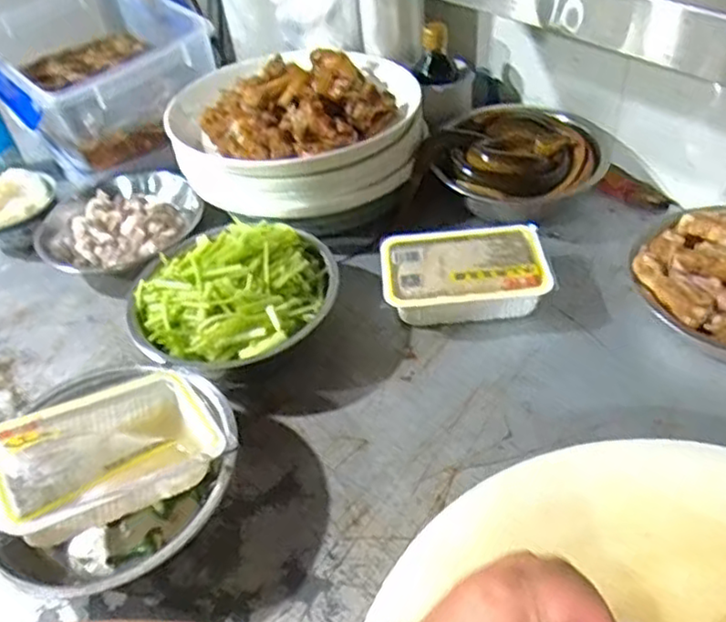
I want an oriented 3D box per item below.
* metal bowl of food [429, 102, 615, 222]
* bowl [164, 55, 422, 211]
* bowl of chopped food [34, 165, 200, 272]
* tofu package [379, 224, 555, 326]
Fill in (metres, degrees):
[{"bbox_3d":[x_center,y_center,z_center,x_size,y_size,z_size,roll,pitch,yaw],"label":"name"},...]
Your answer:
[{"bbox_3d":[0.177,-0.185,0.799,0.181,0.071,0.169,-4,43,4],"label":"metal bowl of food"},{"bbox_3d":[-0.070,-0.218,0.800,0.300,0.108,0.231,-16,44,-9],"label":"bowl"},{"bbox_3d":[-0.294,-0.109,0.806,0.183,0.053,0.154,-24,46,-17],"label":"bowl of chopped food"},{"bbox_3d":[0.101,-0.036,0.682,0.162,0.041,0.110,-5,43,3],"label":"tofu package"}]

